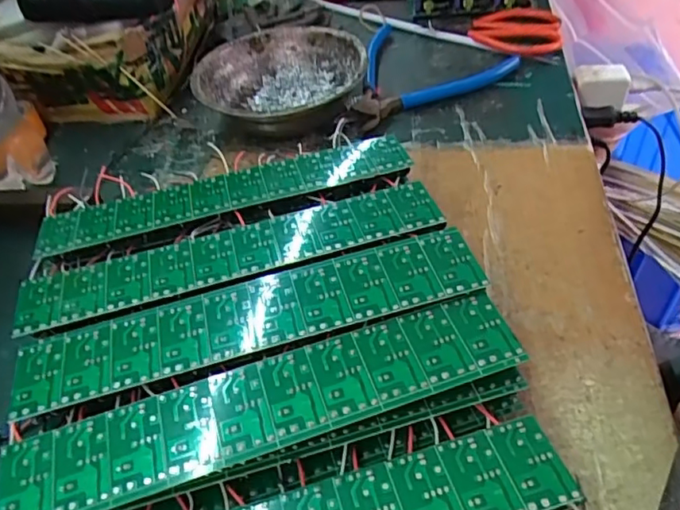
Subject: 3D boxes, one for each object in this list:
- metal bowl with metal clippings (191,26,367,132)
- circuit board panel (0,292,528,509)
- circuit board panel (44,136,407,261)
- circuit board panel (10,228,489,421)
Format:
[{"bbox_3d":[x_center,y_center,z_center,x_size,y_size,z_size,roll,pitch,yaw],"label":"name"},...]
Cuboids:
[{"bbox_3d":[-0.042,-0.124,0.427,0.119,0.040,0.119,-4,45,4],"label":"metal bowl with metal clippings"},{"bbox_3d":[-0.028,0.057,0.222,0.200,0.004,0.039,-16,46,-8],"label":"circuit board panel"},{"bbox_3d":[-0.063,-0.037,0.316,0.200,0.006,0.042,-14,46,-6],"label":"circuit board panel"},{"bbox_3d":[-0.038,0.026,0.249,0.198,0.006,0.038,-15,46,-7],"label":"circuit board panel"}]

